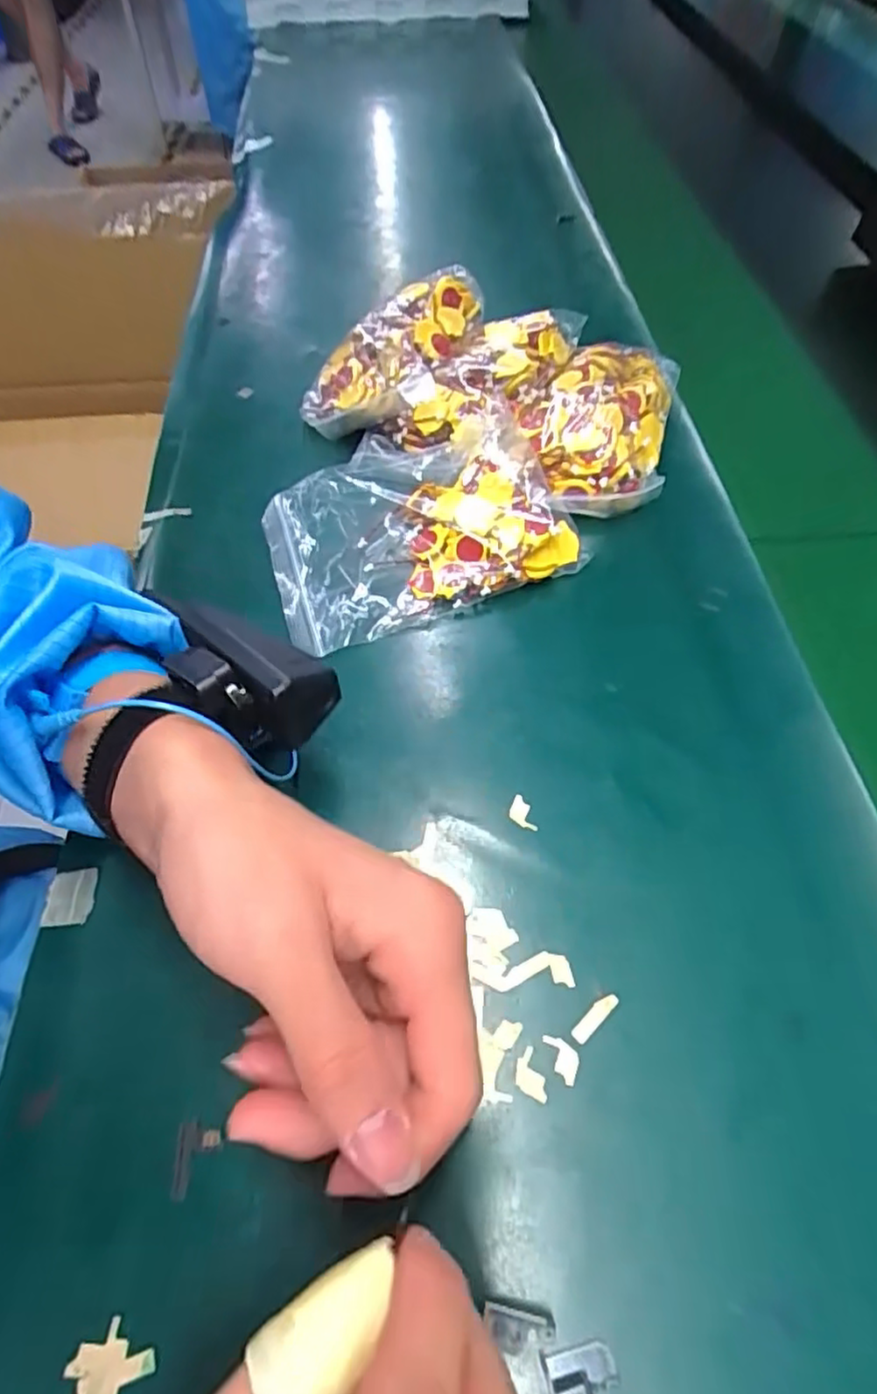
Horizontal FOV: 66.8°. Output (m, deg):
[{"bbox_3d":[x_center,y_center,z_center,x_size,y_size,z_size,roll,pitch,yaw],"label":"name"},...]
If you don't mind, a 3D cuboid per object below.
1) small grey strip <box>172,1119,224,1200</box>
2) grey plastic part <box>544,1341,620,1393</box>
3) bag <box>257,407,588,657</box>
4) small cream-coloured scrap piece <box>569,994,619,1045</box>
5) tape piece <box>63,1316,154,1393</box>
[{"bbox_3d":[-0.084,0.159,0.229,0.015,0.004,0.022,-6,57,0],"label":"small grey strip"},{"bbox_3d":[0.043,0.201,0.197,0.020,0.004,0.013,-11,57,-3],"label":"grey plastic part"},{"bbox_3d":[-0.013,-0.096,0.379,0.167,0.036,0.116,-18,58,-7],"label":"bag"},{"bbox_3d":[0.059,0.121,0.251,0.022,0.004,0.006,-39,62,-19],"label":"small cream-coloured scrap piece"},{"bbox_3d":[-0.101,0.204,0.198,0.022,0.004,0.023,25,62,19],"label":"tape piece"}]

